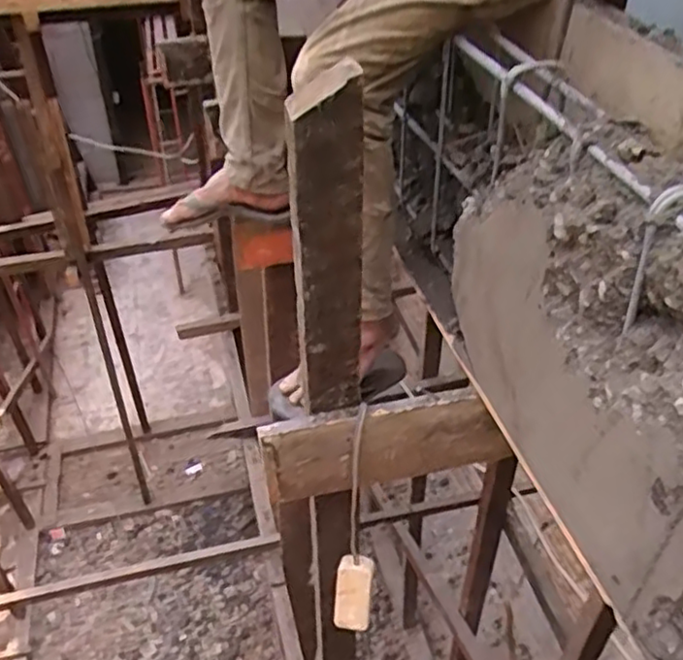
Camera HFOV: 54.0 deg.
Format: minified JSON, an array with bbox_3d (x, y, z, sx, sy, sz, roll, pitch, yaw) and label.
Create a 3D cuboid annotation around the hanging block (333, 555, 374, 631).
[{"bbox_3d":[0.019,0.425,1.077,0.058,0.126,0.027,4,6,4],"label":"hanging block"}]

